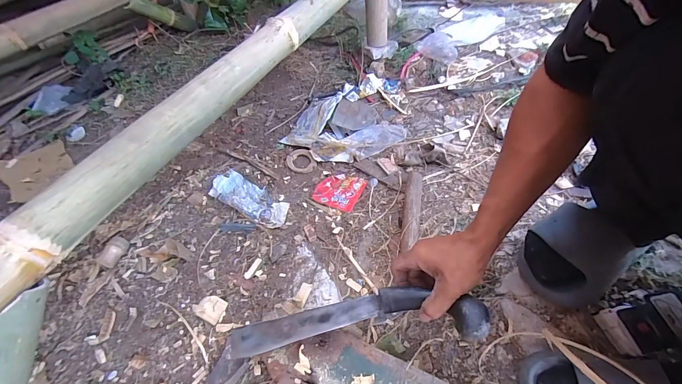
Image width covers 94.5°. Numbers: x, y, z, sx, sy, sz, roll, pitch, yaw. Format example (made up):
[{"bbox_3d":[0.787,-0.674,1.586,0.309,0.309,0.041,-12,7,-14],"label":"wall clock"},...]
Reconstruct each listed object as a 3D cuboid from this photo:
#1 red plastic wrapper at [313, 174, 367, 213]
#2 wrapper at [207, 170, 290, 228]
[{"bbox_3d":[-0.002,-0.008,0.717,0.095,0.015,0.098,20,56,20],"label":"red plastic wrapper"},{"bbox_3d":[-0.203,0.013,0.702,0.200,0.018,0.072,25,58,23],"label":"wrapper"}]

